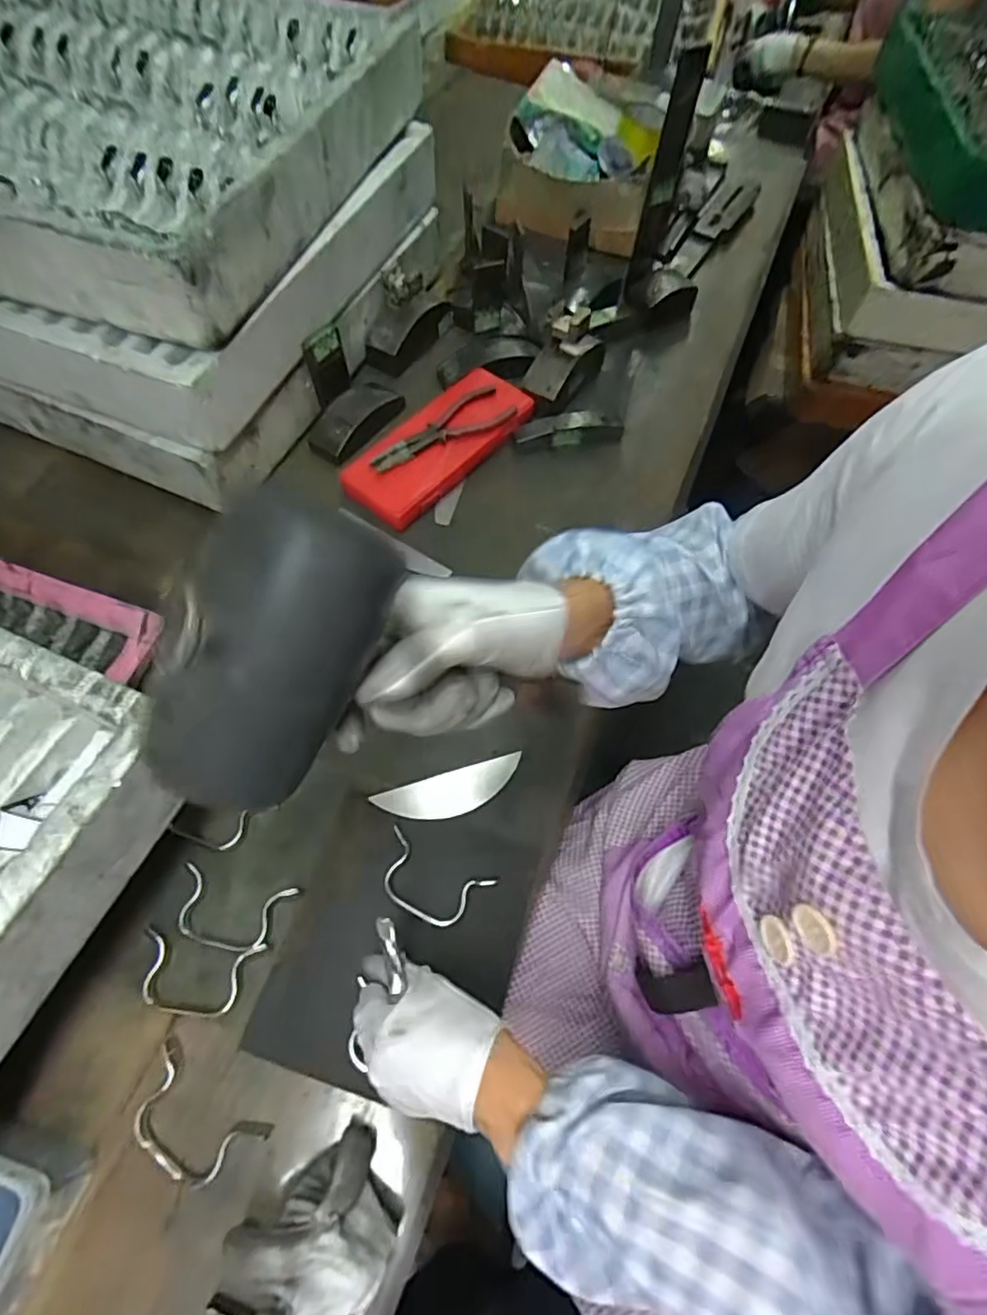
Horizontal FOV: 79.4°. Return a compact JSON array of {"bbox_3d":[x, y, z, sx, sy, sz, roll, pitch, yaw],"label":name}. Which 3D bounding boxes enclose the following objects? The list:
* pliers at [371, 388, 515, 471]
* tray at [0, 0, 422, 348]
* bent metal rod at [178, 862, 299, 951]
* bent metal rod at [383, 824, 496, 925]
[{"bbox_3d":[-0.058,-0.267,0.702,0.189,0.018,0.056,-39,70,-20],"label":"pliers"},{"bbox_3d":[-0.414,-0.568,0.623,0.537,0.092,0.485,15,63,5],"label":"tray"},{"bbox_3d":[-0.212,0.204,0.477,0.091,0.012,0.053,11,68,4],"label":"bent metal rod"},{"bbox_3d":[-0.055,0.185,0.490,0.094,0.010,0.053,28,65,12],"label":"bent metal rod"}]

